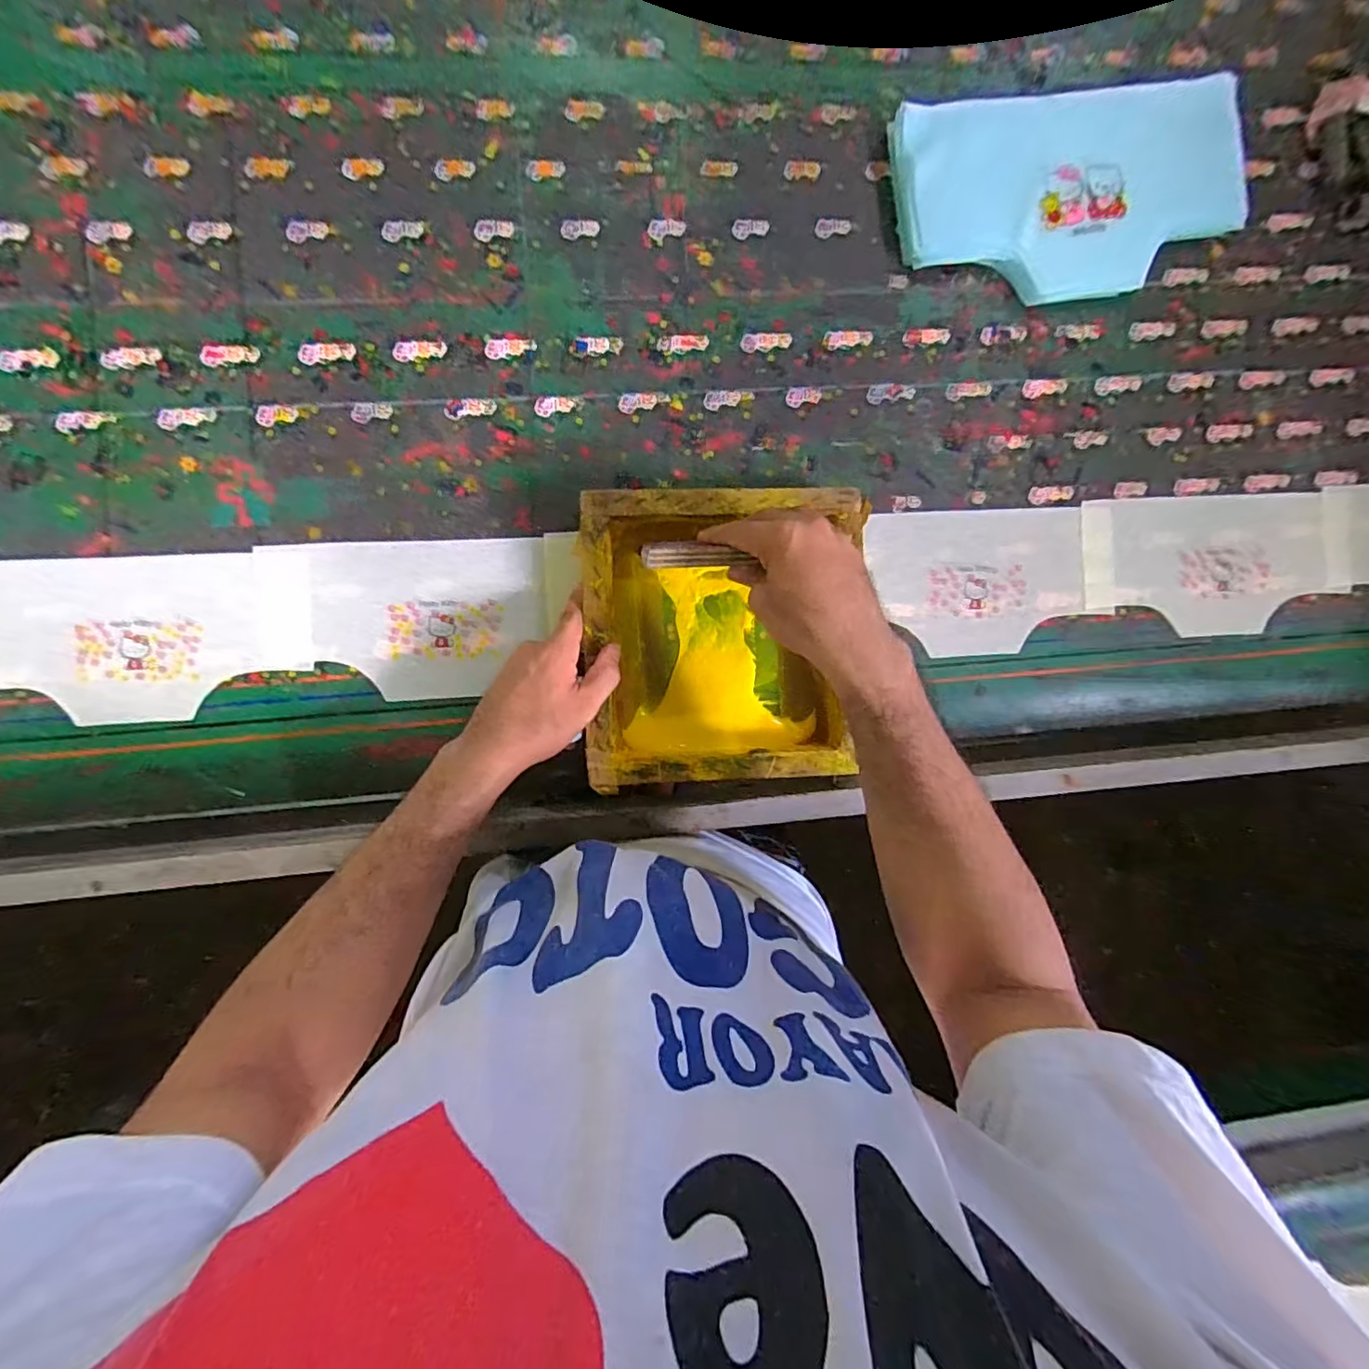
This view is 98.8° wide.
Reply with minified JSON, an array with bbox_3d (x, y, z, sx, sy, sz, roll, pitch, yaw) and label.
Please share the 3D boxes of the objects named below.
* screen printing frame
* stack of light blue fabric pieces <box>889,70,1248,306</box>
[{"bbox_3d":[0.034,-0.041,0.525,0.237,0.051,0.247,-2,90,-6],"label":"screen printing frame"},{"bbox_3d":[0.376,-0.472,0.557,0.356,0.027,0.186,-11,91,-5],"label":"stack of light blue fabric pieces"}]

